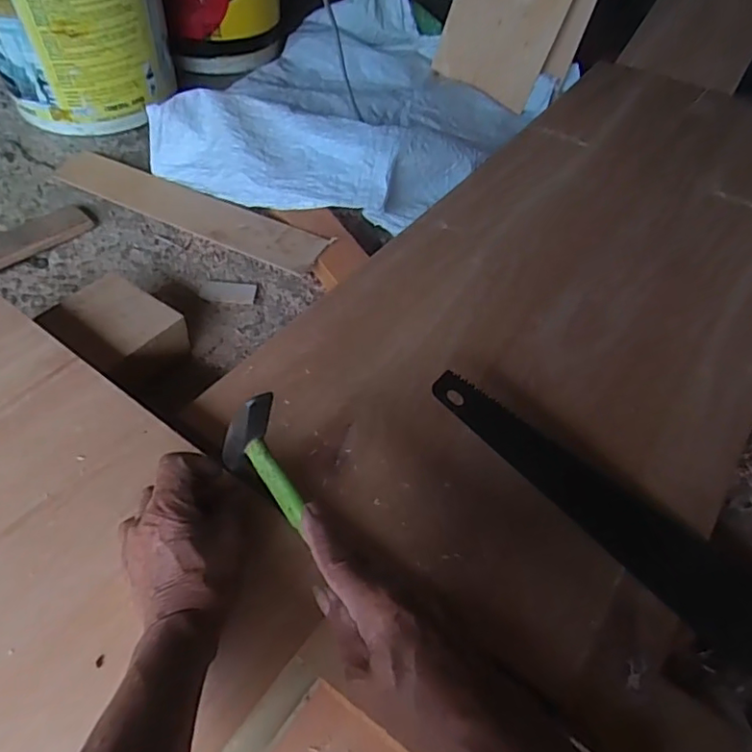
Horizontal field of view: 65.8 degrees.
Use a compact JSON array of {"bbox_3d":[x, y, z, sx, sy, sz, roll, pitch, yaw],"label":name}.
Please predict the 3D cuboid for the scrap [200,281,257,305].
[{"bbox_3d":[-0.192,-0.109,0.752,0.072,0.004,0.035,5,52,-1],"label":"scrap"}]

